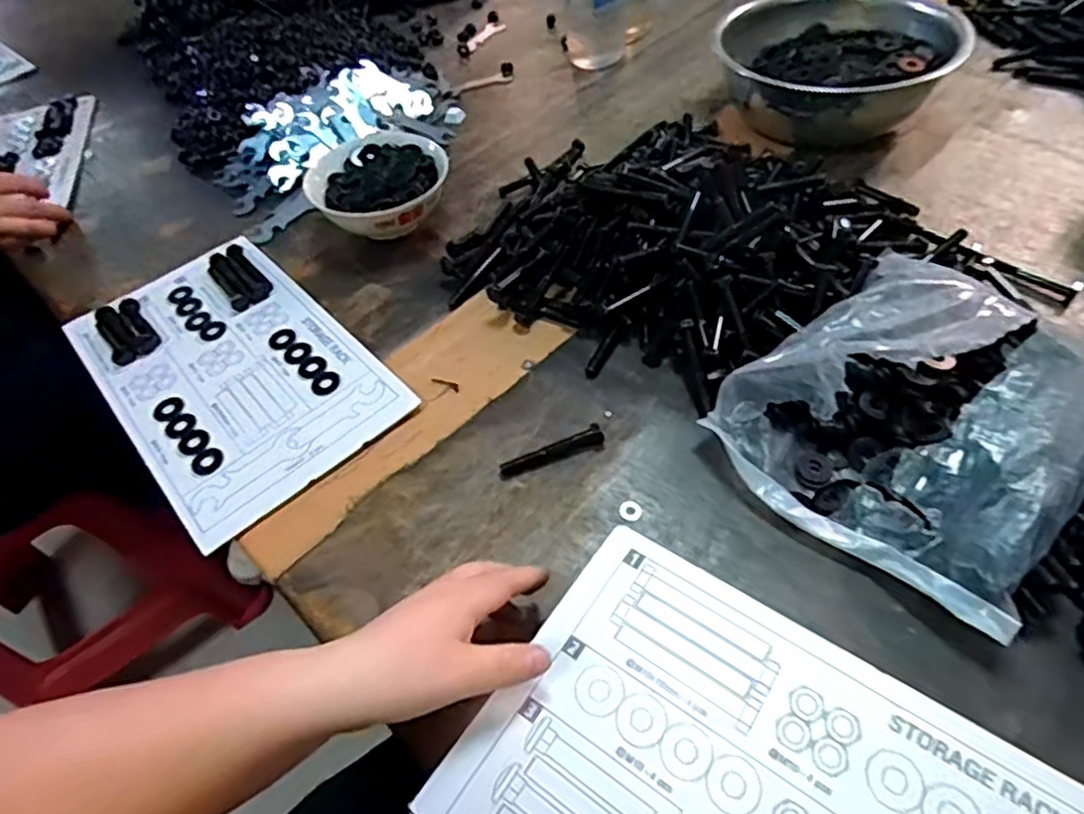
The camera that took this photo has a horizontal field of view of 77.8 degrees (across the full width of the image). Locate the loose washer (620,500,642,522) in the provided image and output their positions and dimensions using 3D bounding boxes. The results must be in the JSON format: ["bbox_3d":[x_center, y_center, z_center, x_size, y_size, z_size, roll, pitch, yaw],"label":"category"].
[{"bbox_3d":[0.061,0.071,0.462,0.015,0.004,0.016,6,52,11],"label":"loose washer"}]

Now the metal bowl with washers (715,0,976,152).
[{"bbox_3d":[0.316,-0.369,0.721,0.184,0.104,0.221,-39,57,-23],"label":"metal bowl with washers"}]

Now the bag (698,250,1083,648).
[{"bbox_3d":[0.261,-0.006,0.451,0.238,0.076,0.214,-38,57,-23],"label":"bag"}]

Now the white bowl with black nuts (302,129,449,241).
[{"bbox_3d":[-0.160,-0.214,0.677,0.130,0.062,0.148,-27,54,-13],"label":"white bowl with black nuts"}]

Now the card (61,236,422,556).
[{"bbox_3d":[-0.274,-0.039,0.584,0.190,0.015,0.324,-37,56,-22],"label":"card"}]

